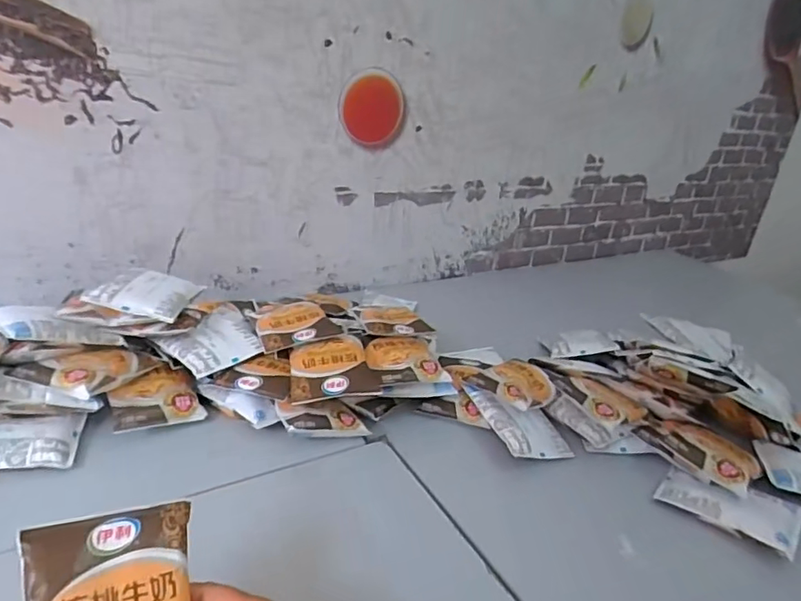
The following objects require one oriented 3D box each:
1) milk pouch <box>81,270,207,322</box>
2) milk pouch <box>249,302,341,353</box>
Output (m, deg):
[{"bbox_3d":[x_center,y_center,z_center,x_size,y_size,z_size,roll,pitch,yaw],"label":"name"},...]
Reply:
[{"bbox_3d":[-0.305,-0.011,0.664,0.092,0.030,0.119,5,24,-5],"label":"milk pouch"},{"bbox_3d":[-0.139,0.028,0.706,0.095,0.020,0.105,-7,28,-29],"label":"milk pouch"}]

